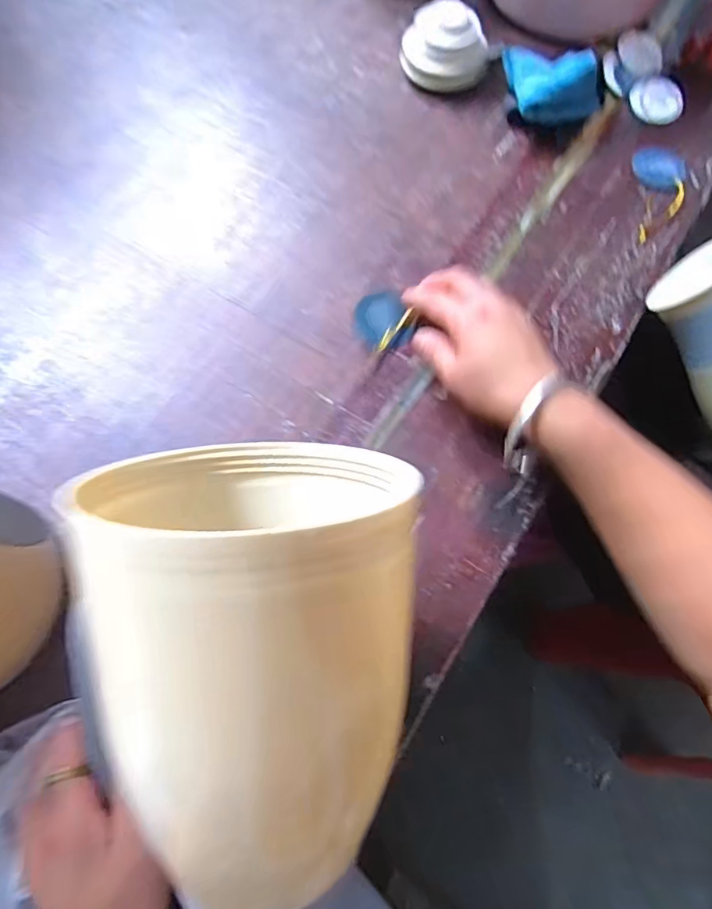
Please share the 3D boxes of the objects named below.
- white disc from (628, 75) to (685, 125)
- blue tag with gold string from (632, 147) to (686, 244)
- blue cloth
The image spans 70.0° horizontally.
[{"bbox_3d":[0.308,-0.364,0.519,0.052,0.006,0.059,-4,70,0],"label":"white disc"},{"bbox_3d":[0.286,-0.247,0.476,0.045,0.004,0.117,8,70,4],"label":"blue tag with gold string"},{"bbox_3d":[0.192,-0.362,0.497,0.082,0.047,0.089,-3,70,0],"label":"blue cloth"}]

